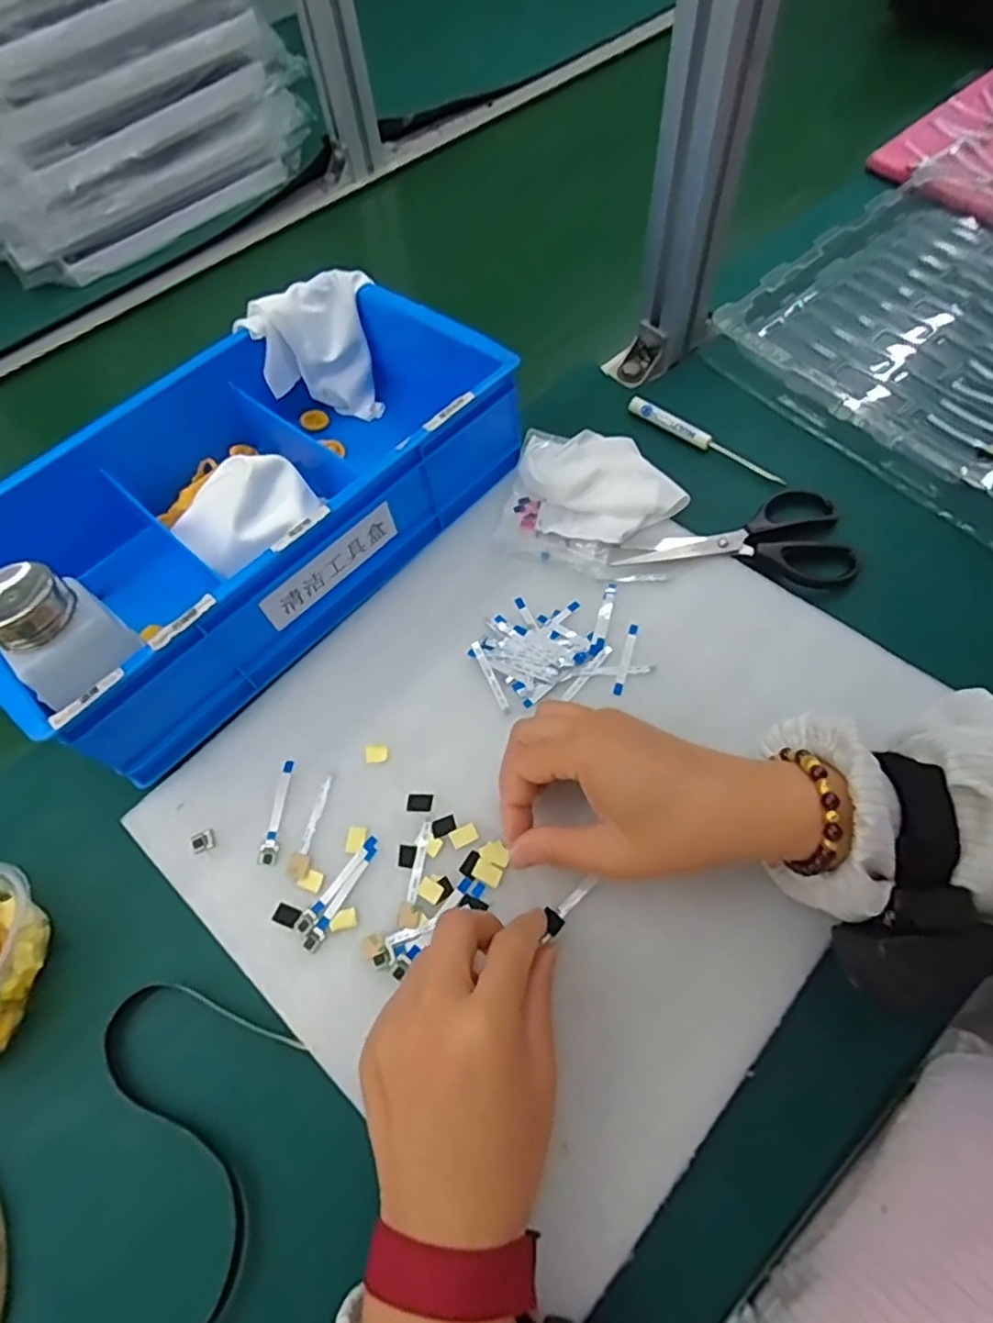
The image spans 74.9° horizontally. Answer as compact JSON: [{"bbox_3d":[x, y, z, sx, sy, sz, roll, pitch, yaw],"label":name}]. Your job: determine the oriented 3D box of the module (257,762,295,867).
[{"bbox_3d":[-0.127,0.086,0.373,0.011,0.004,0.060,3,65,5],"label":"module"}]

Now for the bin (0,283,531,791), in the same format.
[{"bbox_3d":[-0.168,-0.121,0.430,0.209,0.080,0.343,39,72,19],"label":"bin"}]

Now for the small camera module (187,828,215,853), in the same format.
[{"bbox_3d":[-0.168,0.102,0.368,0.014,0.004,0.011,-16,65,-5],"label":"small camera module"}]

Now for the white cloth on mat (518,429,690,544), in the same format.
[{"bbox_3d":[0.062,-0.130,0.452,0.092,0.023,0.111,-30,66,-11],"label":"white cloth on mat"}]

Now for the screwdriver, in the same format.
[{"bbox_3d":[0.155,-0.166,0.482,0.128,0.009,0.013,32,70,17],"label":"screwdriver"}]

